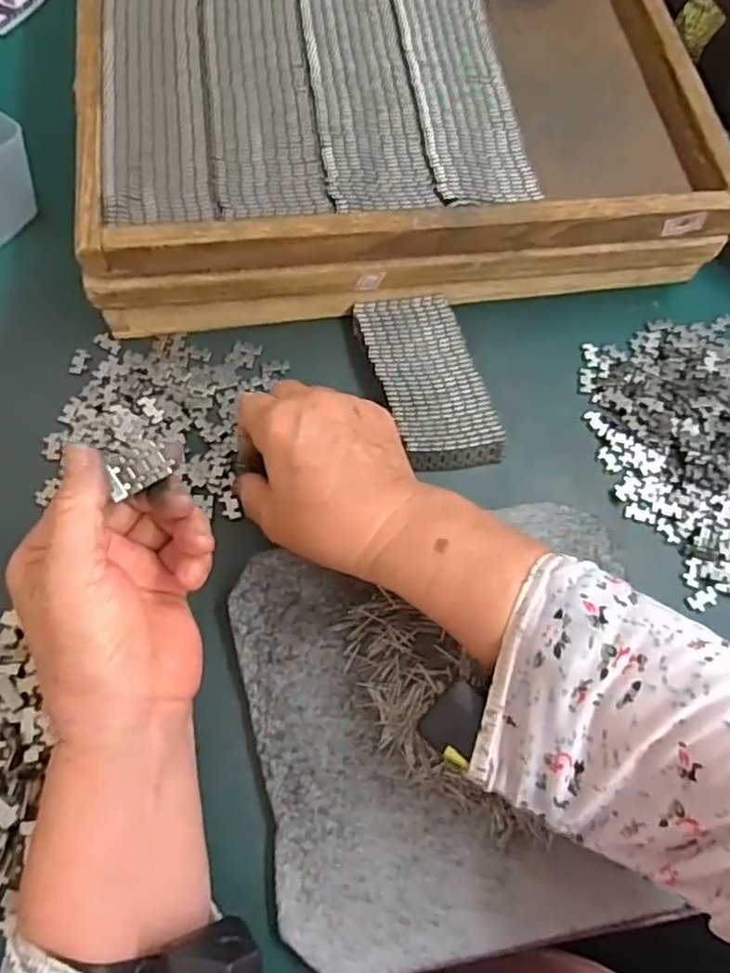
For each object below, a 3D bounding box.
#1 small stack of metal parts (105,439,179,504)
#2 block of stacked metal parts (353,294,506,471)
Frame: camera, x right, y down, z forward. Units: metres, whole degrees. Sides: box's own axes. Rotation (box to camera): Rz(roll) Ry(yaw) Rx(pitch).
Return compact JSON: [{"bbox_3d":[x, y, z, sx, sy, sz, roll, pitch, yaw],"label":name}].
[{"bbox_3d":[-0.101,-0.011,0.300,0.026,0.008,0.021,-20,107,-2],"label":"small stack of metal parts"},{"bbox_3d":[0.040,-0.067,0.417,0.061,0.017,0.120,-15,68,-9],"label":"block of stacked metal parts"}]

